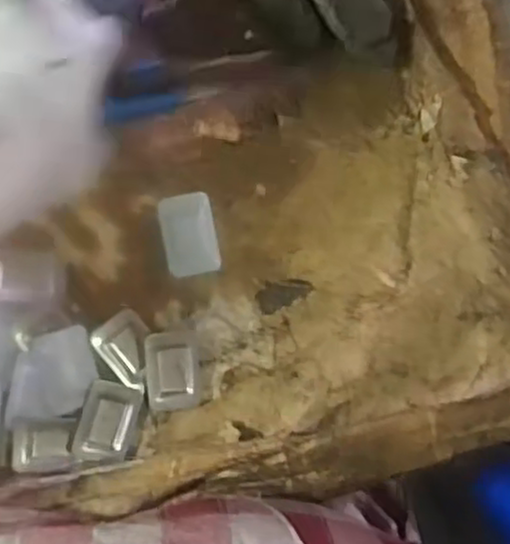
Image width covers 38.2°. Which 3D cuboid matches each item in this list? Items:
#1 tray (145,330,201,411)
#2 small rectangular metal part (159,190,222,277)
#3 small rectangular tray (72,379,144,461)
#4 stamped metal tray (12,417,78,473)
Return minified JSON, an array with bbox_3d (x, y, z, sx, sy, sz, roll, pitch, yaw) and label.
[{"bbox_3d":[-0.041,0.050,0.368,0.026,0.007,0.039,-4,90,-6],"label":"tray"},{"bbox_3d":[-0.033,-0.019,0.370,0.026,0.005,0.040,-12,91,-6],"label":"small rectangular metal part"},{"bbox_3d":[-0.072,0.074,0.363,0.027,0.004,0.037,18,89,-22],"label":"small rectangular tray"},{"bbox_3d":[-0.102,0.084,0.358,0.031,0.010,0.026,5,89,-6],"label":"stamped metal tray"}]

